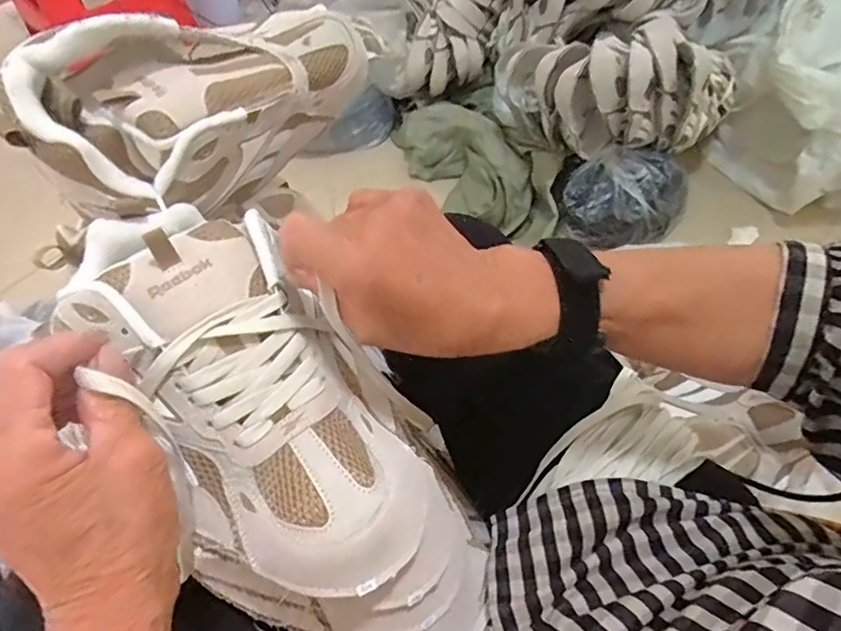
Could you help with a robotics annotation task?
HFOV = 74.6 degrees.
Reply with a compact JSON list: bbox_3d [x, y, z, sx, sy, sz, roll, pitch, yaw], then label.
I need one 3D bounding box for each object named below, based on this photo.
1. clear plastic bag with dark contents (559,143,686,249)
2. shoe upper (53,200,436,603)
[{"bbox_3d":[0.384,-0.220,1.042,0.227,0.119,0.129,0,54,5],"label":"clear plastic bag with dark contents"},{"bbox_3d":[-0.094,0.037,0.293,0.134,0.106,0.225,-40,60,-22],"label":"shoe upper"}]

